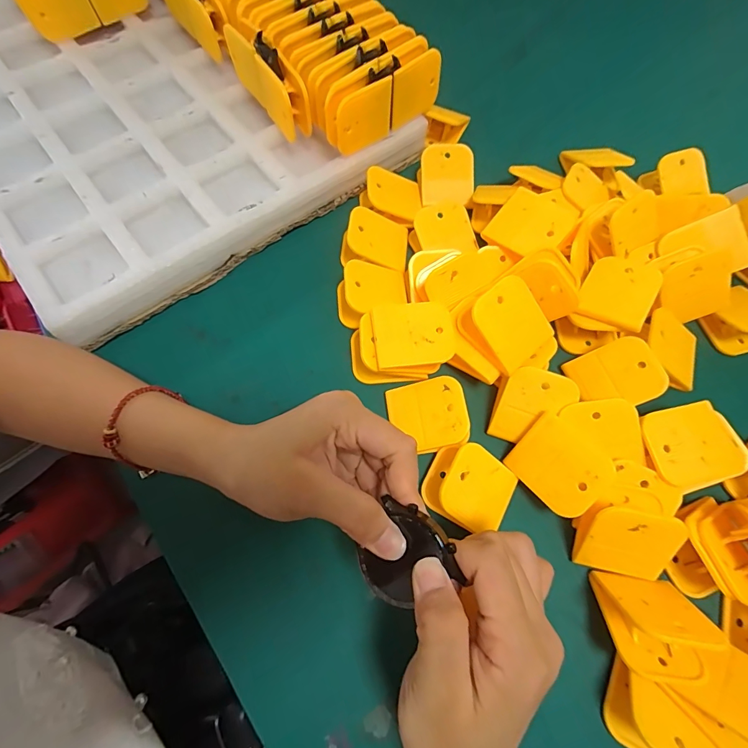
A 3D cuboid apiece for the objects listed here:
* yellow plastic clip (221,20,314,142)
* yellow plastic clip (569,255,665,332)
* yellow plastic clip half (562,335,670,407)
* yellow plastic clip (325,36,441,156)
[{"bbox_3d":[-0.094,-0.256,0.339,0.029,0.054,0.103,-31,71,-12],"label":"yellow plastic clip"},{"bbox_3d":[0.180,-0.059,0.289,0.046,0.010,0.064,25,75,24],"label":"yellow plastic clip"},{"bbox_3d":[0.174,0.002,0.280,0.054,0.004,0.046,-30,76,25],"label":"yellow plastic clip half"},{"bbox_3d":[0.008,-0.232,0.332,0.108,0.053,0.027,-37,73,-14],"label":"yellow plastic clip"}]

